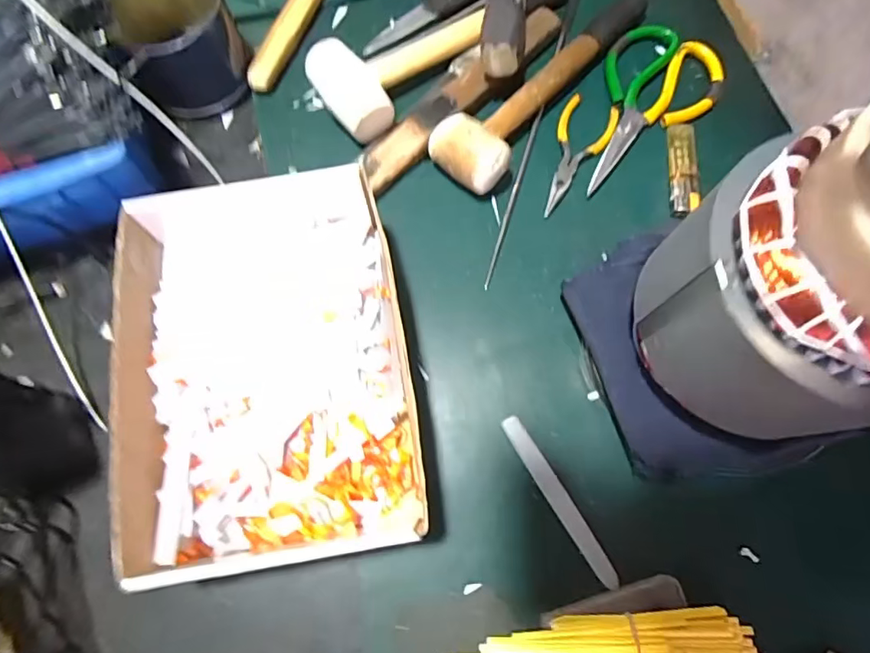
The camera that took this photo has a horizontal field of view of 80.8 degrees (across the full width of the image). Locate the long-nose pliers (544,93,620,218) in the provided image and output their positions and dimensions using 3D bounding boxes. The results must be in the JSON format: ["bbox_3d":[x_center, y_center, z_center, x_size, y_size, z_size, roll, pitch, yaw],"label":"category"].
[{"bbox_3d":[0.120,-0.147,0.439,0.046,0.012,0.114,22,74,7],"label":"long-nose pliers"}]

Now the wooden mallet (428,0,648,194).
[{"bbox_3d":[0.096,-0.219,0.443,0.064,0.043,0.263,36,76,11],"label":"wooden mallet"}]

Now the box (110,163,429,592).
[{"bbox_3d":[-0.113,0.023,0.354,0.176,0.083,0.256,-10,73,-3],"label":"box"}]

